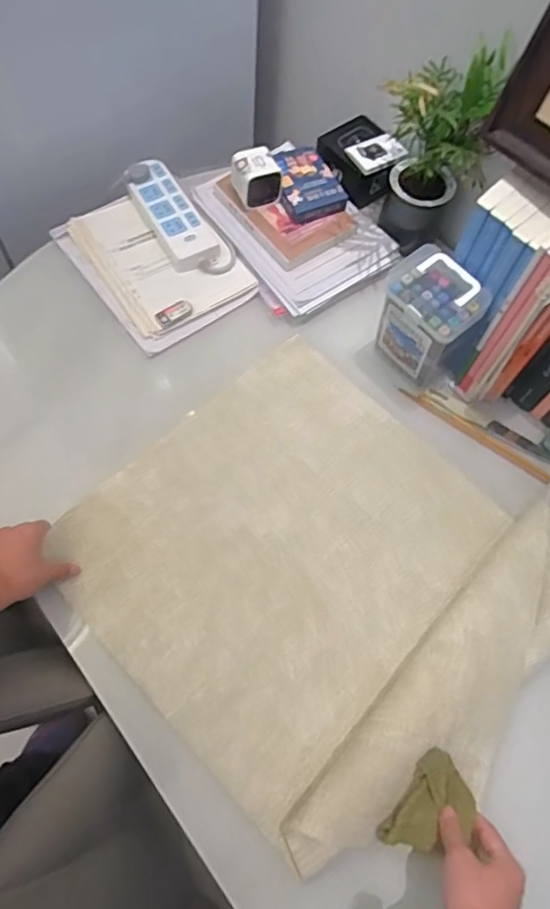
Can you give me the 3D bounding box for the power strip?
[{"bbox_3d":[-0.160,-0.390,0.936,0.093,0.034,0.247,-28,71,-14],"label":"power strip"}]

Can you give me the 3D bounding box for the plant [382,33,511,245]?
[{"bbox_3d":[0.232,-0.430,0.817,0.130,0.266,0.161,26,68,6],"label":"plant"}]

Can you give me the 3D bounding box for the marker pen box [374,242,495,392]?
[{"bbox_3d":[0.206,-0.183,0.797,0.087,0.174,0.121,-35,72,-16],"label":"marker pen box"}]

